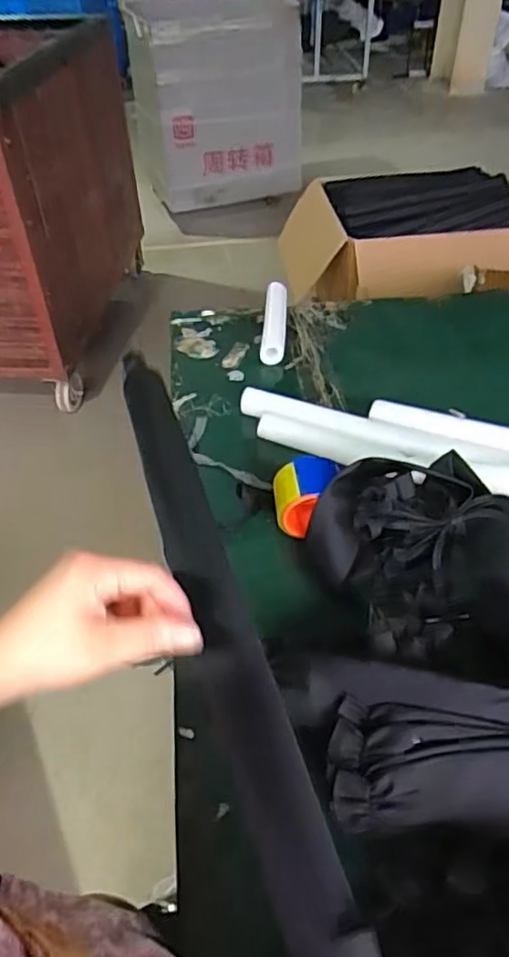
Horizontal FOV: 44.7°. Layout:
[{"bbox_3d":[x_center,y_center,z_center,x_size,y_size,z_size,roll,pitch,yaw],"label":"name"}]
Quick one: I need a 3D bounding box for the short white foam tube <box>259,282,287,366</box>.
[{"bbox_3d":[0.040,-0.309,1.222,0.047,0.039,0.252,3,44,3],"label":"short white foam tube"}]

